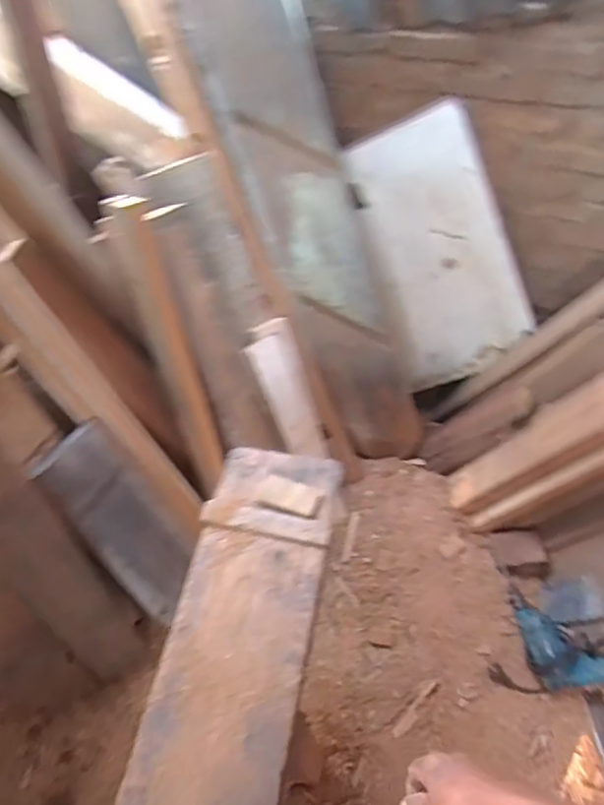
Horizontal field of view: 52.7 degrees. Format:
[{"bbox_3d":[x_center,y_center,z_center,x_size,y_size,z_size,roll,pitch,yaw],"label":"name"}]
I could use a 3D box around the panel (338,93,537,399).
[{"bbox_3d":[0.330,-0.326,1.427,0.312,0.661,0.034,-12,35,22],"label":"panel"}]

